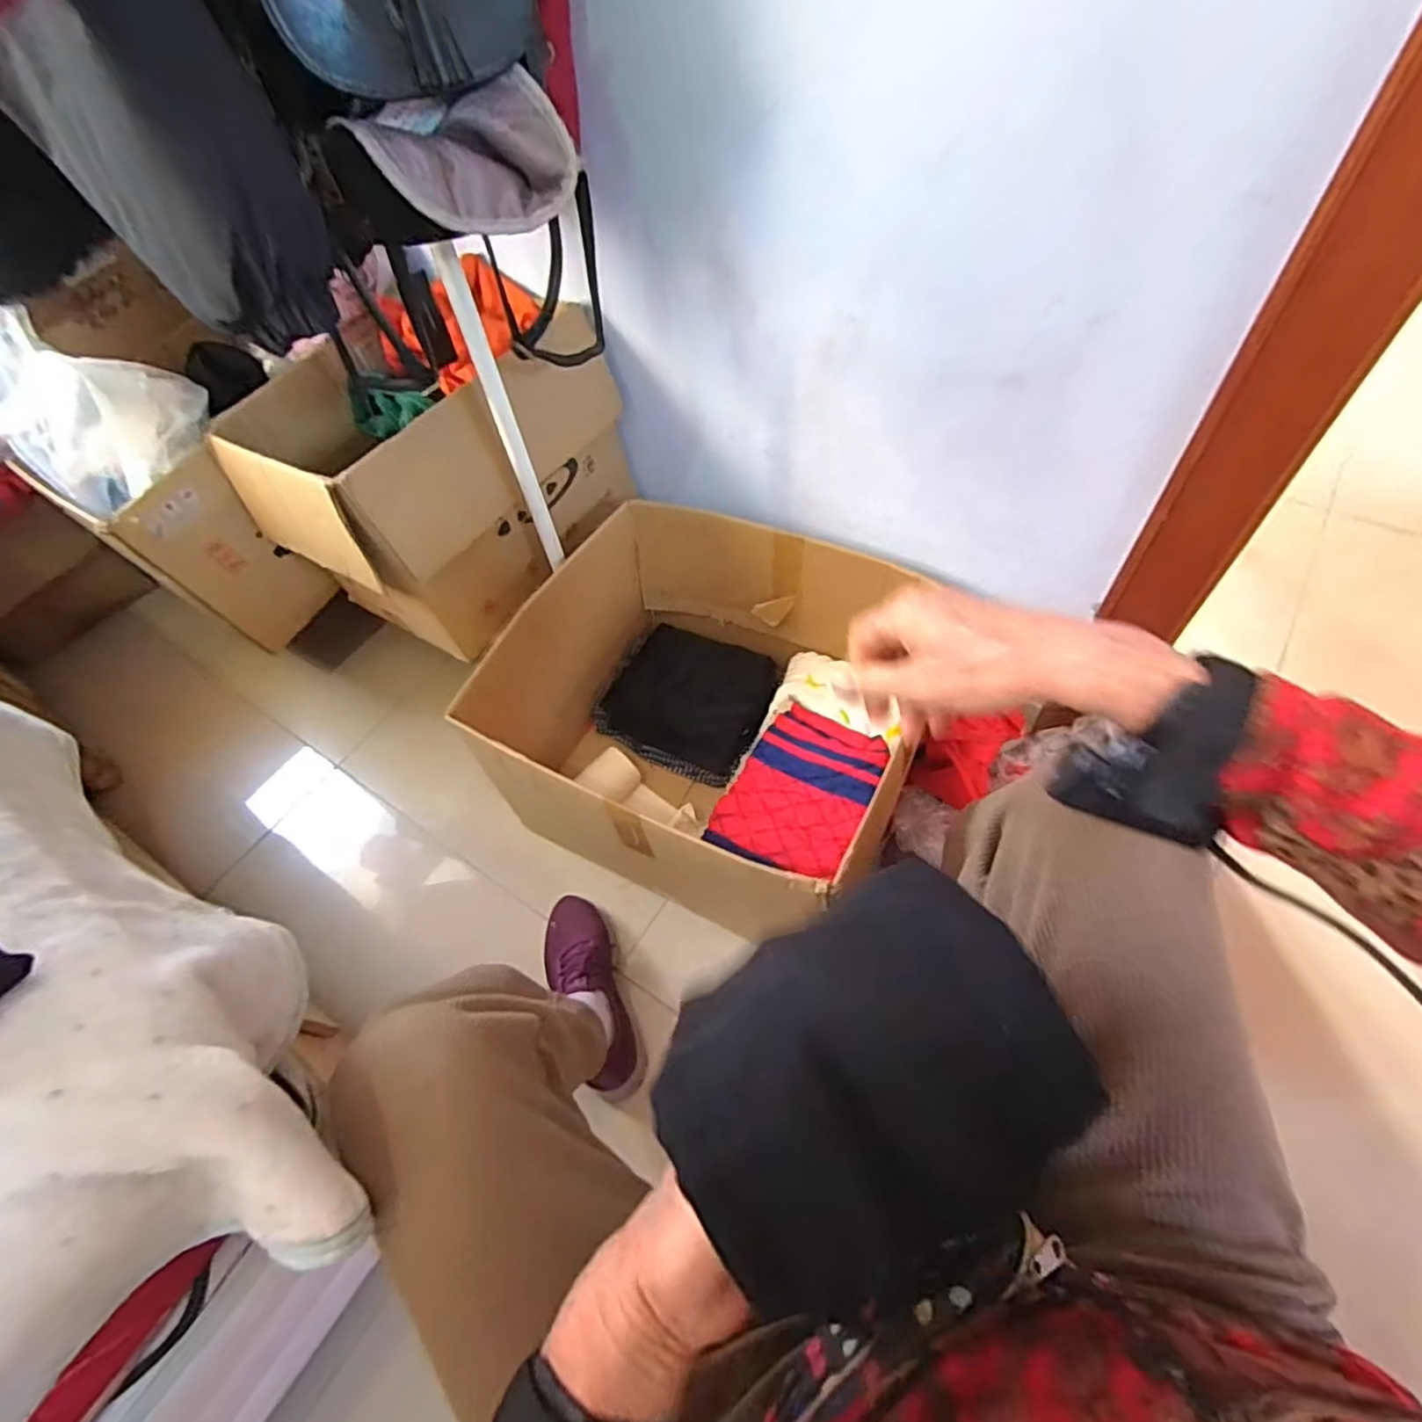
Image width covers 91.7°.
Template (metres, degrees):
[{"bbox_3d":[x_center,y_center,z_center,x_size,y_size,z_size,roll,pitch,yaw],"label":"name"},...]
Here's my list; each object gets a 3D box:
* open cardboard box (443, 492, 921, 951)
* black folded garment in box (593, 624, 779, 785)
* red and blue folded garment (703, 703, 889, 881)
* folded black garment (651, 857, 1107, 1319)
[{"bbox_3d":[0.016,0.006,0.934,0.464,0.277,0.473,19,59,17],"label":"open cardboard box"},{"bbox_3d":[-0.034,-0.023,1.082,0.261,0.061,0.224,21,59,18],"label":"black folded garment in box"},{"bbox_3d":[0.119,0.104,0.908,0.190,0.039,0.220,22,75,29],"label":"red and blue folded garment"},{"bbox_3d":[0.057,0.131,0.241,0.133,0.035,0.118,-29,79,-11],"label":"folded black garment"}]

